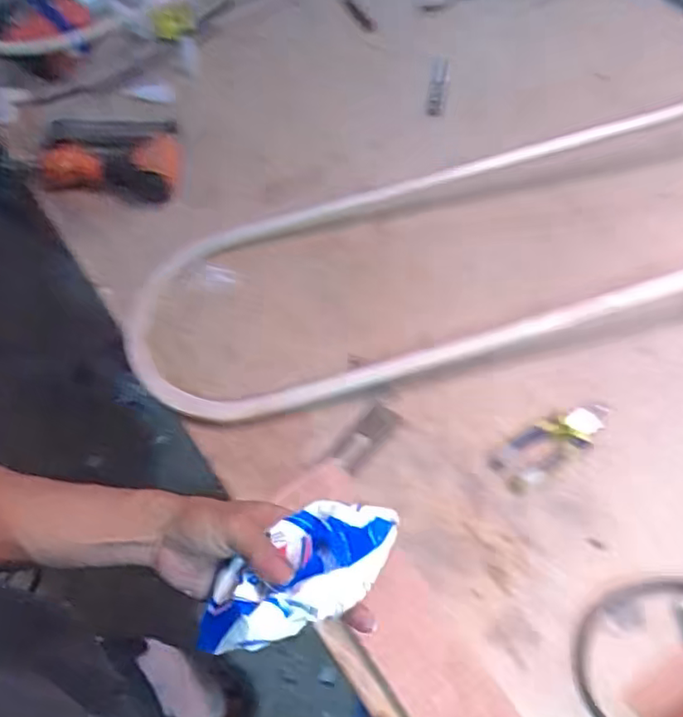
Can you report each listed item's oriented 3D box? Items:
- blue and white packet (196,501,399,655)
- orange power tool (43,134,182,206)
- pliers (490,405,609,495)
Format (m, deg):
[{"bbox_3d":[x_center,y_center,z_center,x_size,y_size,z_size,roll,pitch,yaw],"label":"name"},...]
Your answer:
[{"bbox_3d":[-0.035,0.159,0.439,0.158,0.044,0.074,-30,64,-11],"label":"blue and white packet"},{"bbox_3d":[-0.346,-0.292,0.913,0.207,0.061,0.108,-1,59,-3],"label":"orange power tool"},{"bbox_3d":[0.251,0.100,0.715,0.148,0.012,0.056,-32,65,-6],"label":"pliers"}]

